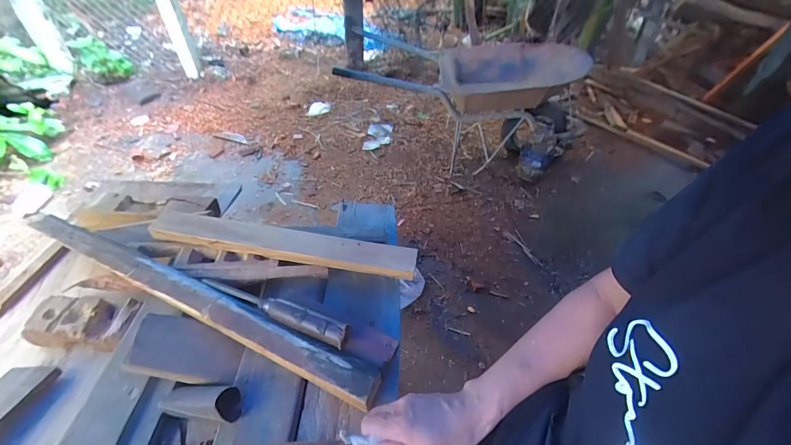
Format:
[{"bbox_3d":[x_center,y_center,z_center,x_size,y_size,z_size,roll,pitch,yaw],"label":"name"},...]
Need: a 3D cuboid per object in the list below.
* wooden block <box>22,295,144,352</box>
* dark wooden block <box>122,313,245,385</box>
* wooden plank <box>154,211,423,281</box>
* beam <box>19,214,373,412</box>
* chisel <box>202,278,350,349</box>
[{"bbox_3d":[-0.457,0.147,0.525,0.145,0.039,0.076,1,45,-2],"label":"wooden block"},{"bbox_3d":[-0.276,0.170,0.472,0.130,0.021,0.076,18,54,-17],"label":"dark wooden block"},{"bbox_3d":[-0.183,0.032,0.571,0.430,0.028,0.053,9,45,6],"label":"wooden plank"},{"bbox_3d":[-0.306,0.097,0.506,0.619,0.034,0.046,20,48,16],"label":"beam"},{"bbox_3d":[-0.171,0.113,0.482,0.239,0.025,0.027,19,47,16],"label":"chisel"}]

